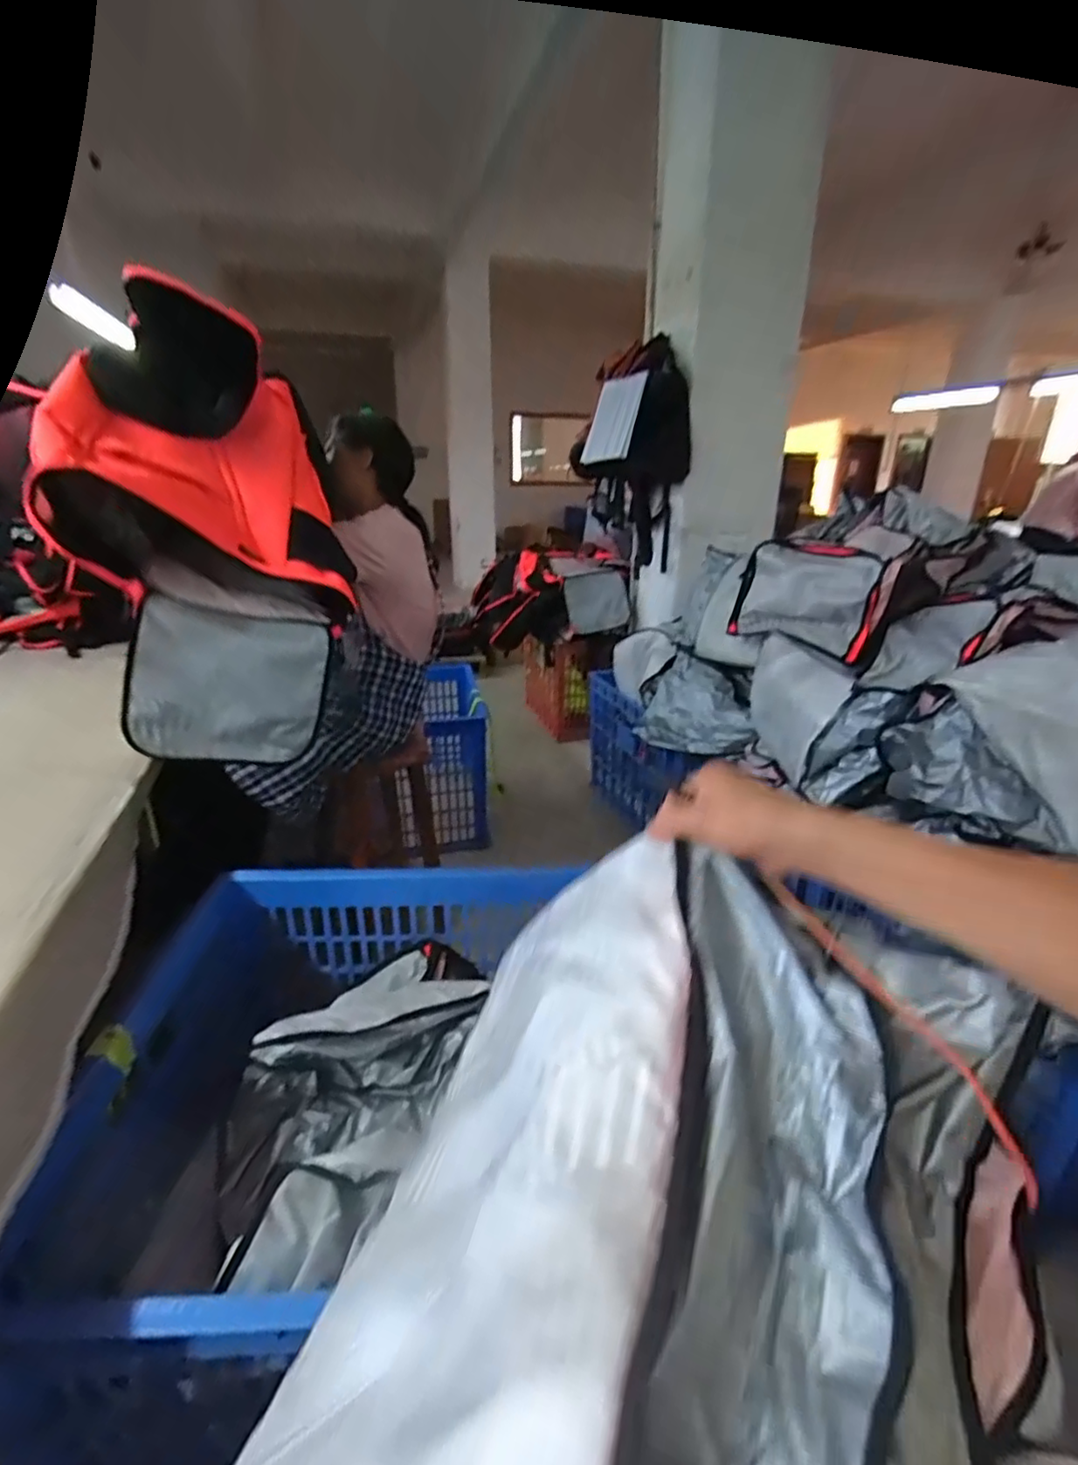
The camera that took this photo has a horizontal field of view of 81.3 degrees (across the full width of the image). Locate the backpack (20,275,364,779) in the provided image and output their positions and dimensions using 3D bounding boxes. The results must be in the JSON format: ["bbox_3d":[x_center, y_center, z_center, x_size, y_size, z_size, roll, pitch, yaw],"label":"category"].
[{"bbox_3d":[-0.526,-0.322,1.016,0.395,0.710,0.297,-8,-5,-22],"label":"backpack"}]

